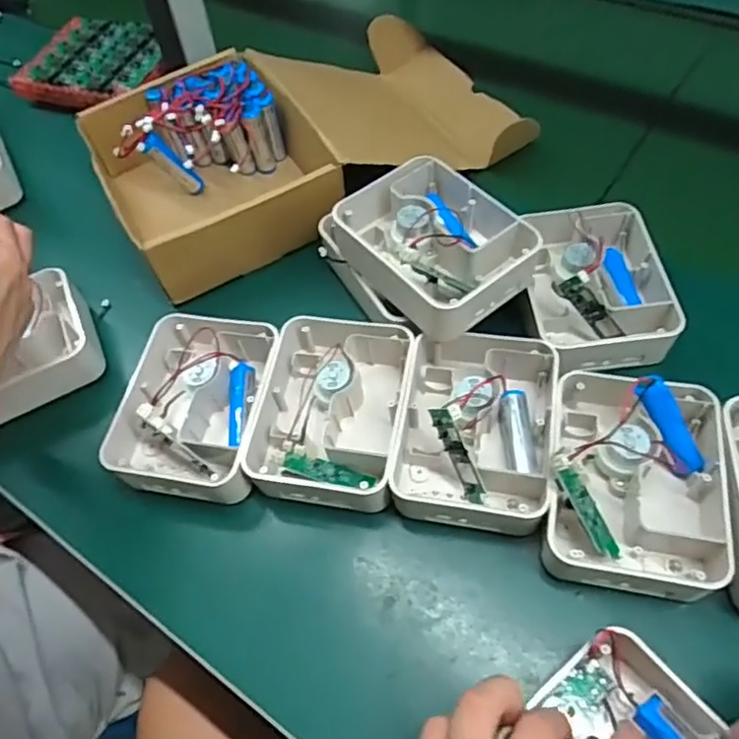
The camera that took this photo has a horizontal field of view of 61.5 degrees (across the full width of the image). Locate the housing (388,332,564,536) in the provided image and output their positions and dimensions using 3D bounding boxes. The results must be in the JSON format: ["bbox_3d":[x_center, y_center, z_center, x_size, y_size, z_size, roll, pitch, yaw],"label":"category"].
[{"bbox_3d":[0.071,0.037,0.419,0.098,0.050,0.134,8,56,8],"label":"housing"}]

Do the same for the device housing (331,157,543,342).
[{"bbox_3d":[0.048,-0.092,0.455,0.102,0.046,0.125,-36,61,-20],"label":"device housing"}]

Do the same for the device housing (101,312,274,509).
[{"bbox_3d":[-0.124,0.025,0.458,0.103,0.058,0.136,7,56,8],"label":"device housing"}]

